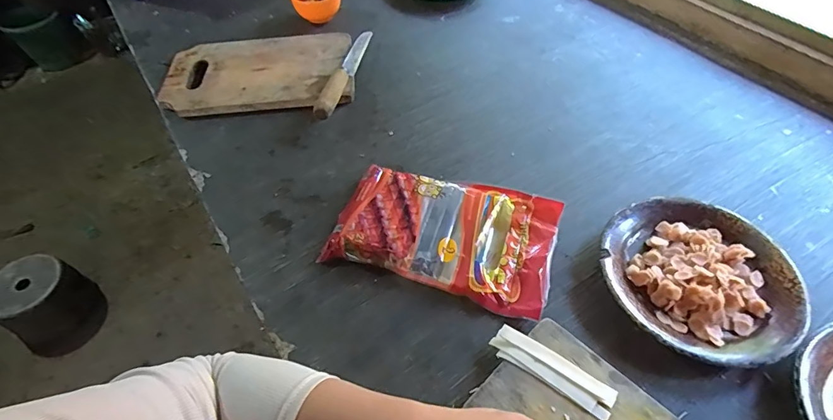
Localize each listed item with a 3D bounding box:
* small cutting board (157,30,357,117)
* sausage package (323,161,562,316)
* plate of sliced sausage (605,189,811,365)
[{"bbox_3d":[-0.247,-0.217,0.688,0.285,0.022,0.180,-7,52,-3],"label":"small cutting board"},{"bbox_3d":[0.032,0.022,0.486,0.235,0.034,0.140,13,54,12],"label":"sausage package"},{"bbox_3d":[0.285,0.066,0.445,0.178,0.033,0.180,-1,52,1],"label":"plate of sliced sausage"}]

